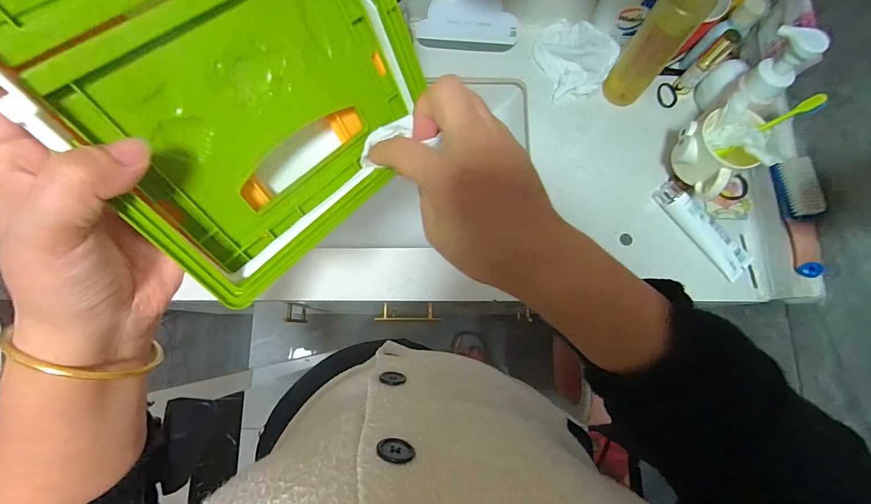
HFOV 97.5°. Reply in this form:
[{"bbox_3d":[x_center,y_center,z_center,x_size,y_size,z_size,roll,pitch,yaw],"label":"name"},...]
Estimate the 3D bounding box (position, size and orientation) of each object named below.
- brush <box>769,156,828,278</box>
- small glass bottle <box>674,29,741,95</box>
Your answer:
[{"bbox_3d":[0.510,-0.049,0.528,0.024,0.042,0.163,-3,80,-1],"label":"brush"},{"bbox_3d":[0.415,-0.289,0.587,0.029,0.124,0.029,0,80,-1],"label":"small glass bottle"}]

